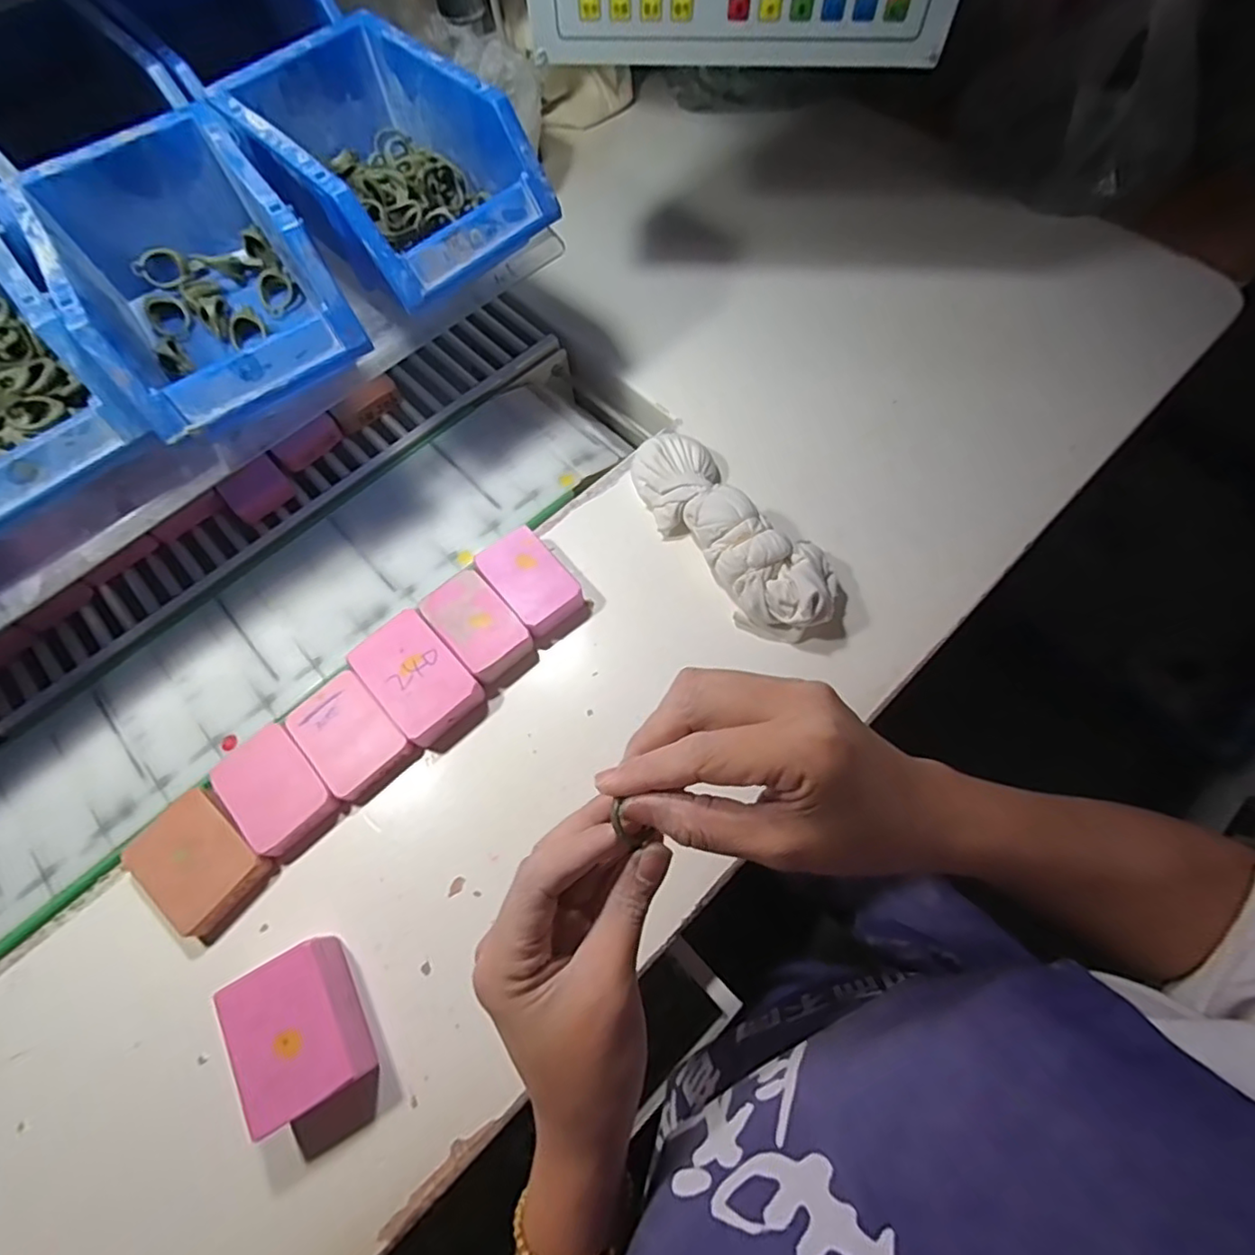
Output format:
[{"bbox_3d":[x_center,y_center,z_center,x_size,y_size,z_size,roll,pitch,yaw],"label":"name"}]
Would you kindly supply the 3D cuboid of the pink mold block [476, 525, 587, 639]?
[{"bbox_3d":[-0.065,-0.030,0.427,0.045,0.024,0.074,-37,71,-12],"label":"pink mold block"}]

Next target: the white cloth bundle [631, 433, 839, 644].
[{"bbox_3d":[0.071,-0.070,0.427,0.065,0.045,0.176,-34,70,-11],"label":"white cloth bundle"}]

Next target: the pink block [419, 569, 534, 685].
[{"bbox_3d":[-0.101,-0.001,0.413,0.044,0.019,0.069,-39,71,-13],"label":"pink block"}]

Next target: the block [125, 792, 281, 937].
[{"bbox_3d":[-0.253,0.137,0.364,0.071,0.017,0.058,40,74,17],"label":"block"}]

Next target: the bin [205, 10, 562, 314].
[{"bbox_3d":[-0.149,-0.290,0.384,0.174,0.061,0.122,42,75,18],"label":"bin"}]

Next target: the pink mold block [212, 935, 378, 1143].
[{"bbox_3d":[-0.171,0.209,0.321,0.052,0.037,0.070,-30,69,-10],"label":"pink mold block"}]

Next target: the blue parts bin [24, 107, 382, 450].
[{"bbox_3d":[-0.245,-0.201,0.360,0.120,0.078,0.175,-32,69,-10],"label":"blue parts bin"}]

